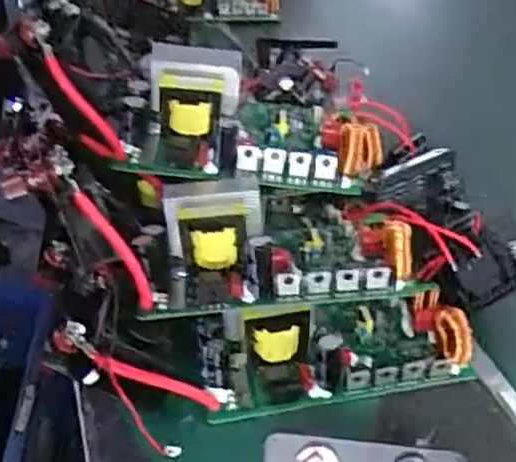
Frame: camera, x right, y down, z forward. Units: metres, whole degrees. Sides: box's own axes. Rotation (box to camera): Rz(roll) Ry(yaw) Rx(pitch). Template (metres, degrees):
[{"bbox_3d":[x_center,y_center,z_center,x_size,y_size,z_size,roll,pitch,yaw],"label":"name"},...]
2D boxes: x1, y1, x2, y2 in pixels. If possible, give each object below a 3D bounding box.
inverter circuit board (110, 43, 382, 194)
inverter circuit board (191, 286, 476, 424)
[{"bbox_3d":[-0.005,-0.084,0.547,0.190,0.077,0.114,13,36,15],"label":"inverter circuit board"},{"bbox_3d":[0.053,0.078,0.498,0.184,0.056,0.079,-7,37,-9],"label":"inverter circuit board"}]

